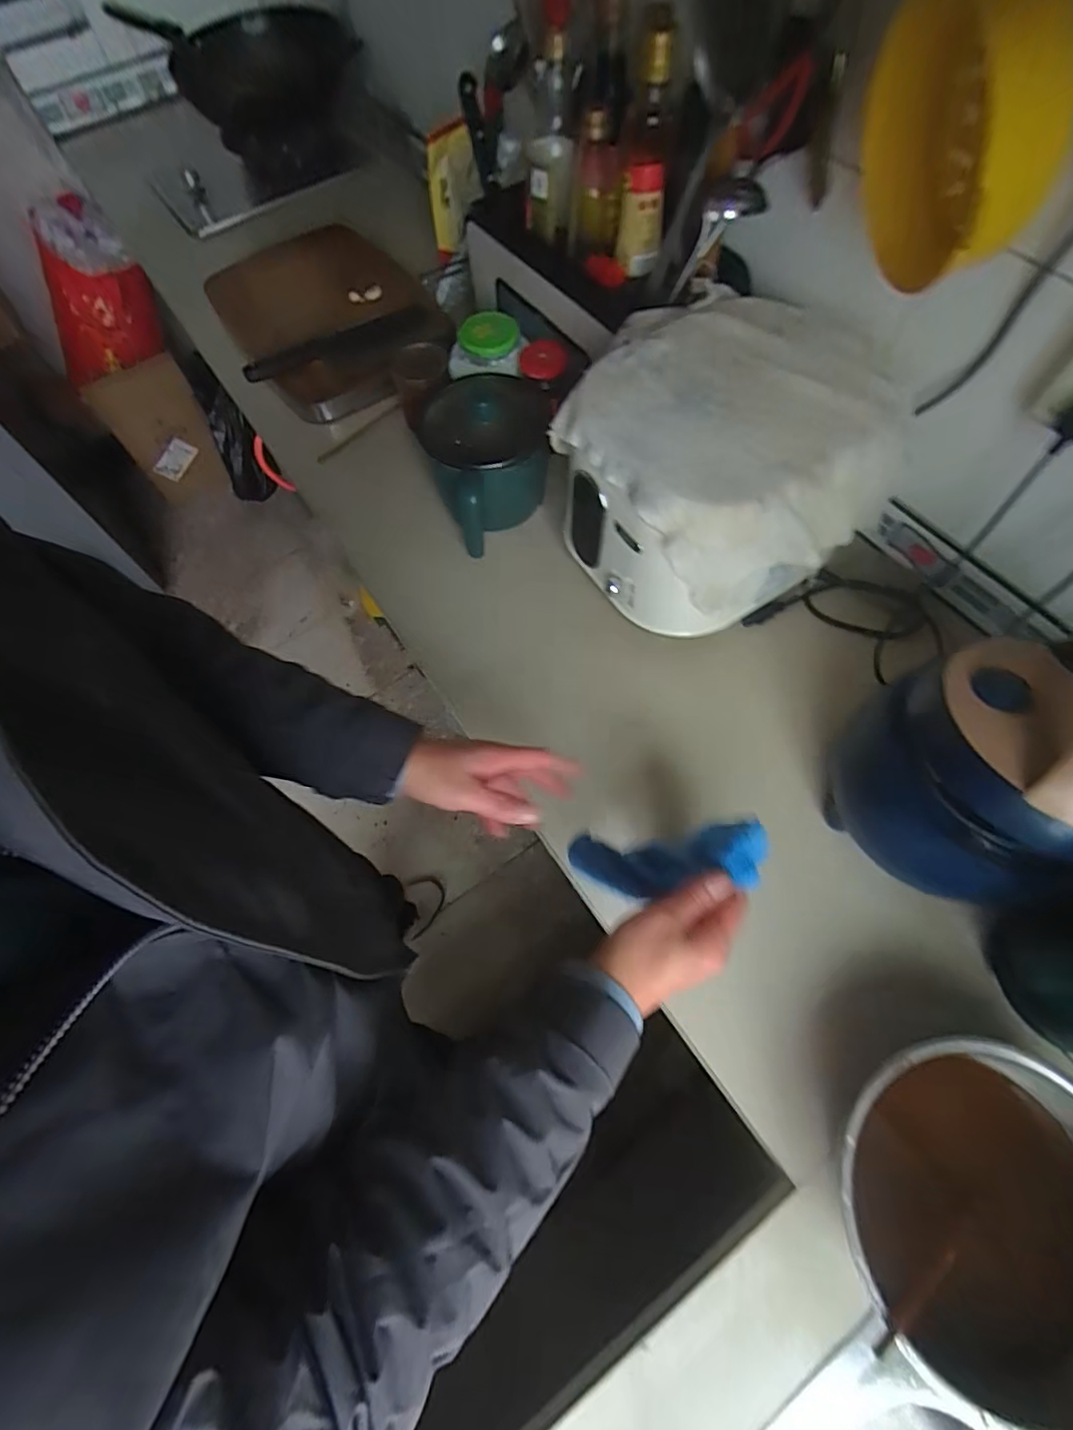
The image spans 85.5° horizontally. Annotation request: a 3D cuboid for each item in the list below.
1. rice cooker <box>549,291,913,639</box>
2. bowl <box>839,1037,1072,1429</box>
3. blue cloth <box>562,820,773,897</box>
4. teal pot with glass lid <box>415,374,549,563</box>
[{"bbox_3d":[0.195,-0.266,0.635,0.294,0.203,0.288,-1,65,2],"label":"rice cooker"},{"bbox_3d":[0.335,0.372,0.447,0.208,0.095,0.208,-1,65,2],"label":"bowl"},{"bbox_3d":[0.103,0.126,0.495,0.033,0.184,0.056,26,60,-35],"label":"blue cloth"},{"bbox_3d":[-0.060,-0.326,0.738,0.161,0.137,0.194,-10,65,-2],"label":"teal pot with glass lid"}]

